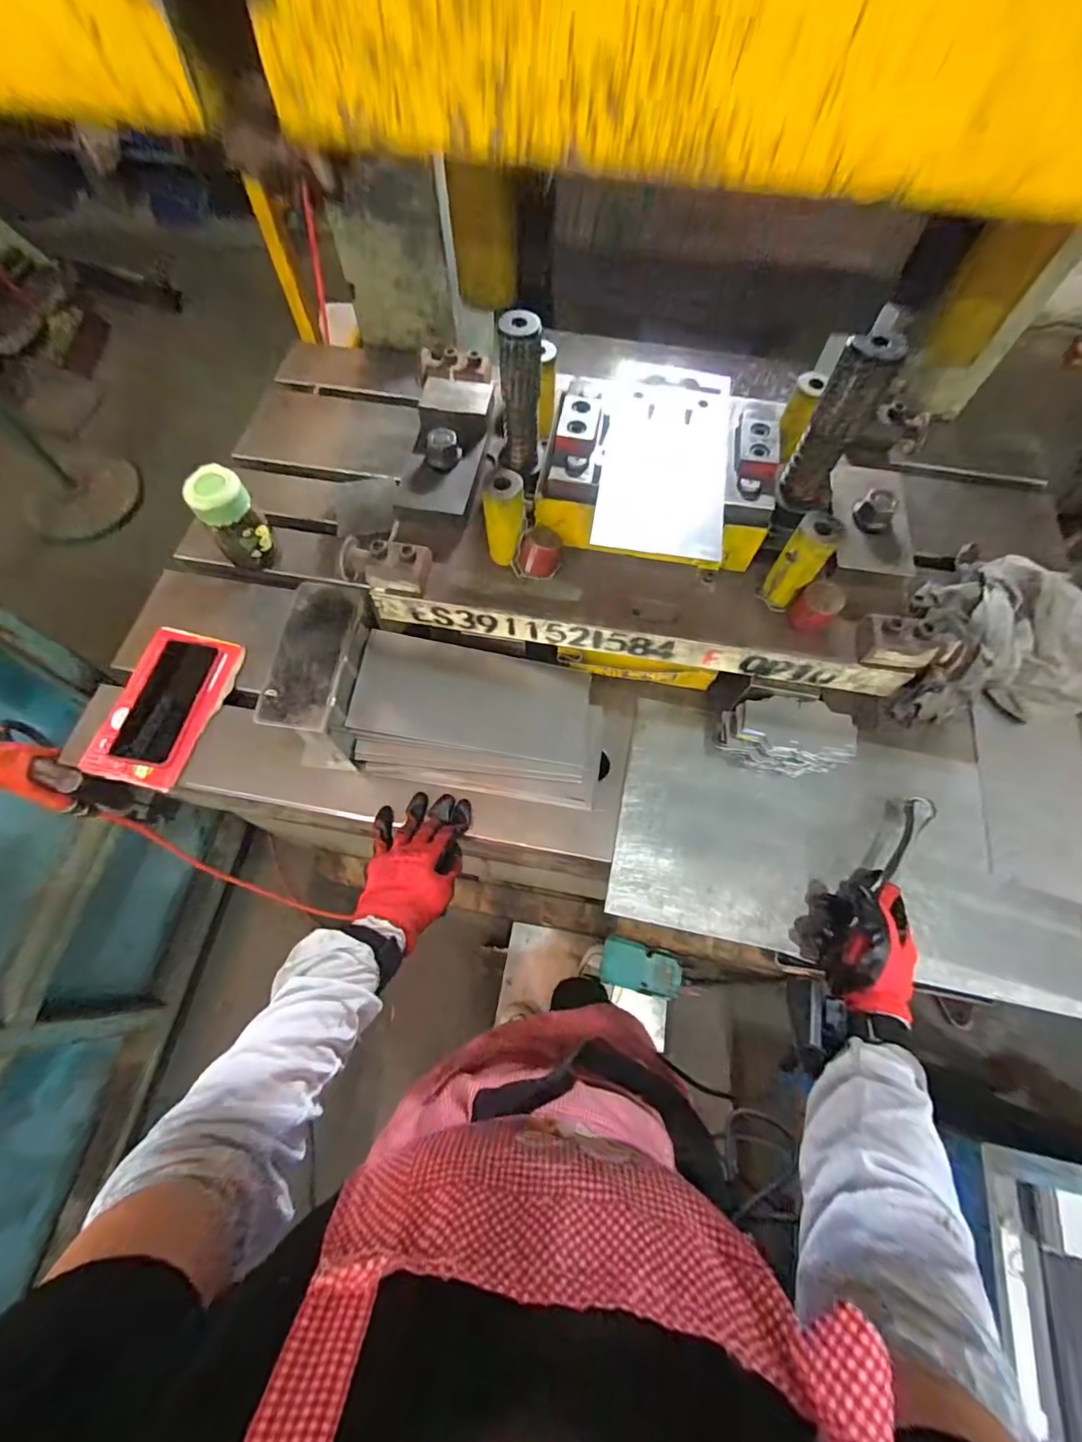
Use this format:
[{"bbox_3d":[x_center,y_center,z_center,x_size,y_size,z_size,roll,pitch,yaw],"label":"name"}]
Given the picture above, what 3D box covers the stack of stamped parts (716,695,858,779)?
[{"bbox_3d":[0.272,0.022,0.610,0.131,0.079,0.071,11,67,3],"label":"stack of stamped parts"}]

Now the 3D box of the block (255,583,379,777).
[{"bbox_3d":[-0.232,-0.044,0.589,0.070,0.135,0.166,7,67,1],"label":"block"}]

